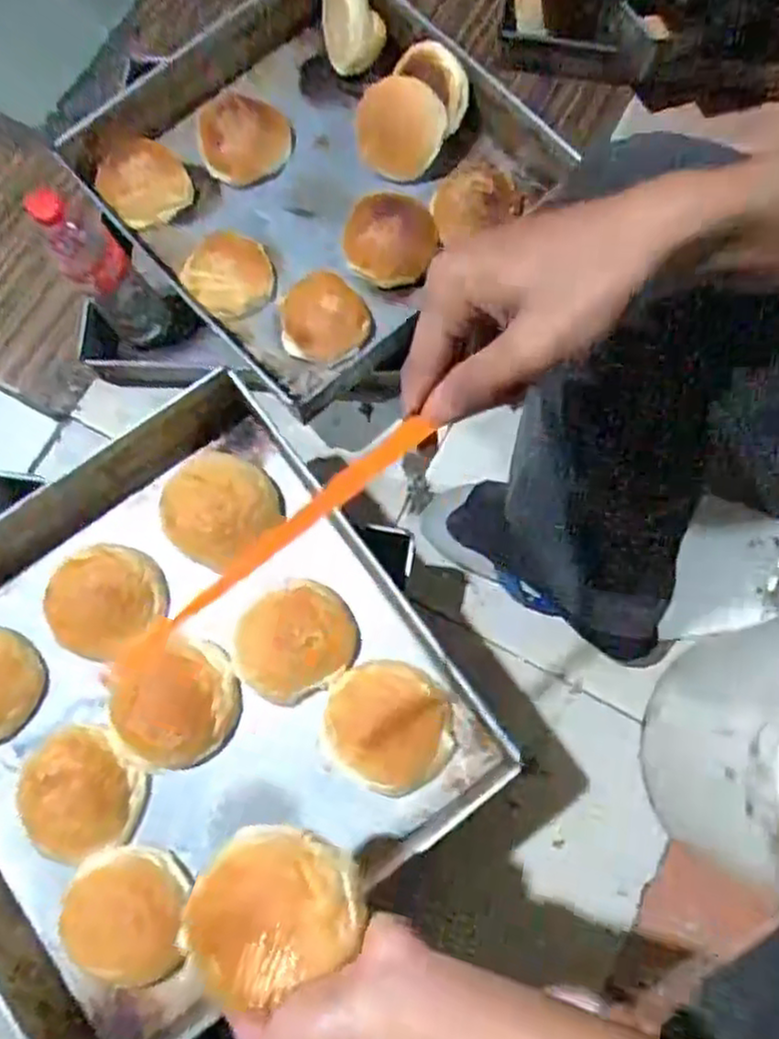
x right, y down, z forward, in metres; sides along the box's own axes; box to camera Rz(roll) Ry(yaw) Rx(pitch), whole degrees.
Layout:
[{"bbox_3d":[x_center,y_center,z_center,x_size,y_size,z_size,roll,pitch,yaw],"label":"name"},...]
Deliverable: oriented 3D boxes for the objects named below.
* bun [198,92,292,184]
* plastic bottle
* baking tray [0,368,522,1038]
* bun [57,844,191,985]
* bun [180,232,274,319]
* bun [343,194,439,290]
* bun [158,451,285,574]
[{"bbox_3d":[-0.166,-0.437,0.842,0.107,0.076,0.084,-13,76,-3],"label":"bun"},{"bbox_3d":[-0.298,-0.258,0.785,0.076,0.217,0.067,23,74,42],"label":"plastic bottle"},{"bbox_3d":[-0.187,0.163,0.635,0.412,0.101,0.420,-37,78,-8],"label":"baking tray"},{"bbox_3d":[-0.204,0.309,0.575,0.083,0.049,0.089,0,76,0],"label":"bun"},{"bbox_3d":[-0.179,-0.268,0.815,0.096,0.045,0.100,0,76,0],"label":"bun"},{"bbox_3d":[0.001,-0.315,0.823,0.103,0.053,0.103,18,76,5],"label":"bun"},{"bbox_3d":[-0.150,-0.012,0.647,0.096,0.042,0.102,32,78,8],"label":"bun"}]

